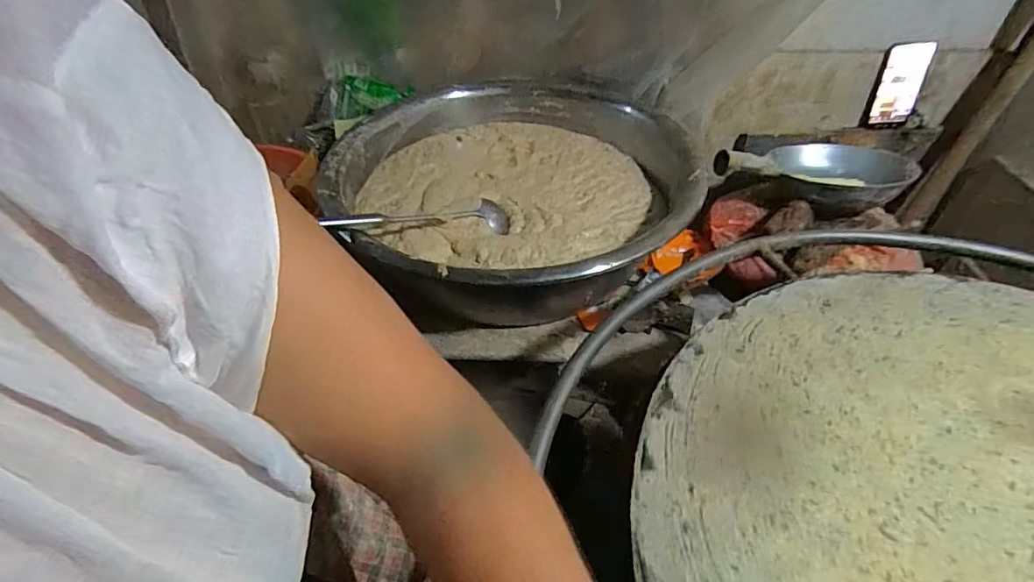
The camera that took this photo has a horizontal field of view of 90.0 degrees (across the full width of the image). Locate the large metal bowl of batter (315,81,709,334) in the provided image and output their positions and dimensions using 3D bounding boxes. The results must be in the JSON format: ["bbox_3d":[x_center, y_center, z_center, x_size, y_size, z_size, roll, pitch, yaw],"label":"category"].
[{"bbox_3d":[0.011,-0.179,0.905,0.581,0.163,0.529,1,43,-1],"label":"large metal bowl of batter"}]

